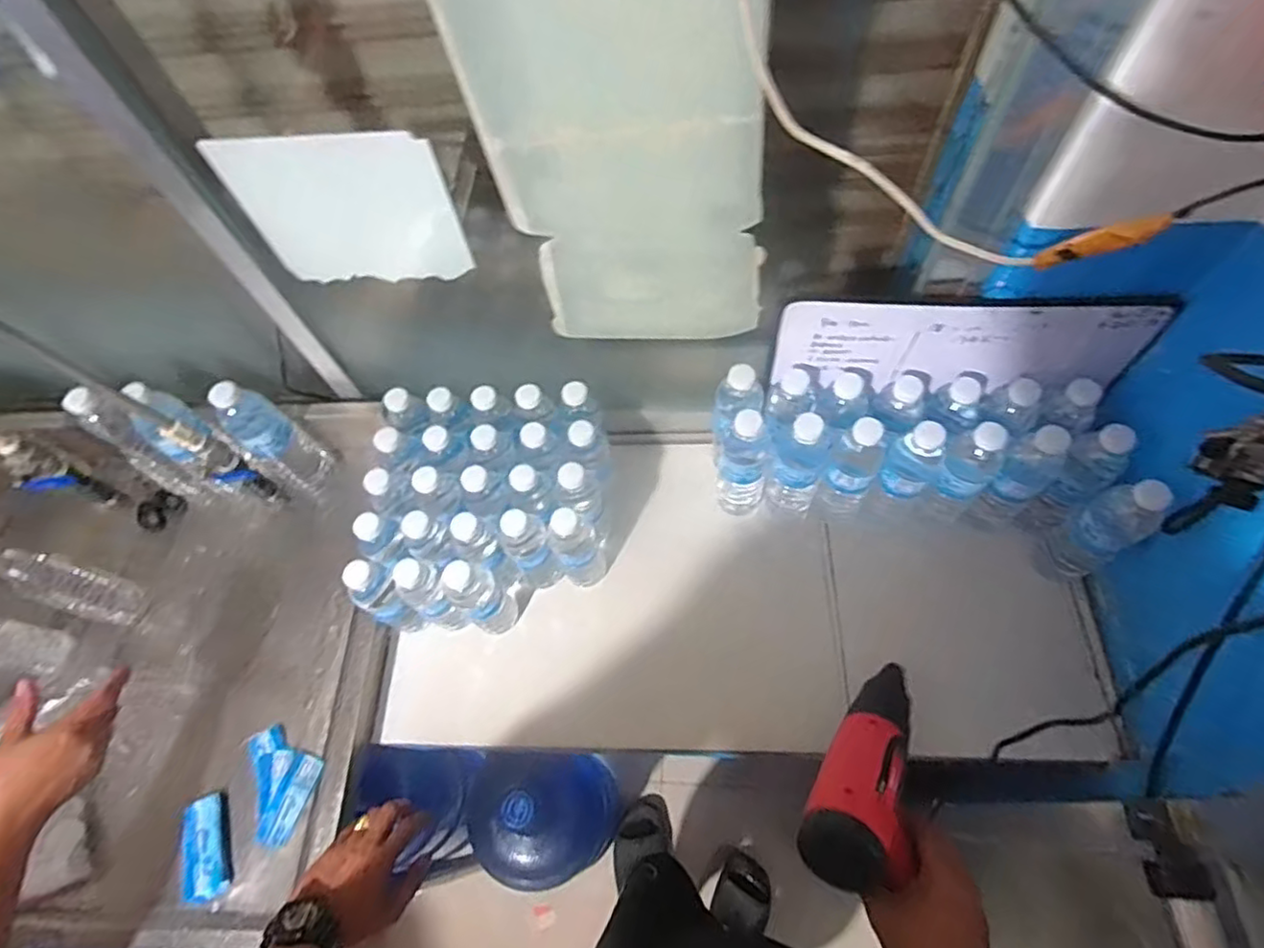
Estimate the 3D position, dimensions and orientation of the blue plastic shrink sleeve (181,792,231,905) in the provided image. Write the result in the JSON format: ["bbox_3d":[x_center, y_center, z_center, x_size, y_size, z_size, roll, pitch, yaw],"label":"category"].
[{"bbox_3d":[-0.479,0.420,0.718,0.042,0.027,0.106,-21,63,-7],"label":"blue plastic shrink sleeve"}]

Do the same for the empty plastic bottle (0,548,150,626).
[{"bbox_3d":[-0.701,0.140,0.797,0.058,0.168,0.058,11,64,10],"label":"empty plastic bottle"}]

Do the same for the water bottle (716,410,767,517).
[{"bbox_3d":[0.141,-0.009,0.812,0.065,0.203,0.050,12,64,10],"label":"water bottle"}]

